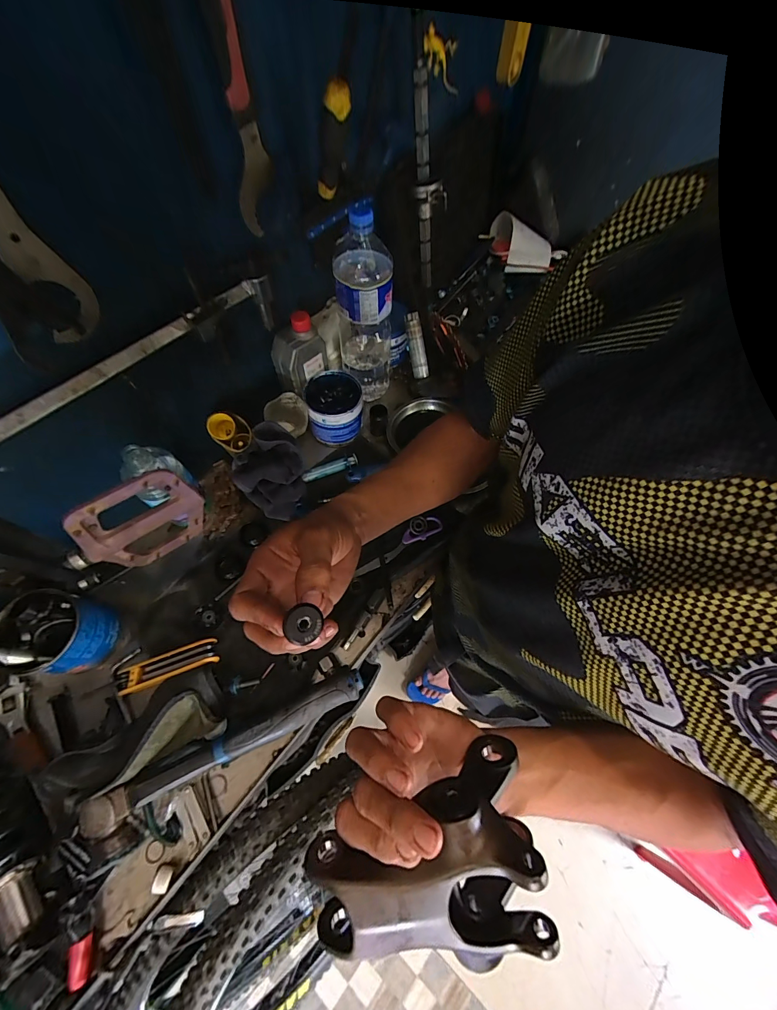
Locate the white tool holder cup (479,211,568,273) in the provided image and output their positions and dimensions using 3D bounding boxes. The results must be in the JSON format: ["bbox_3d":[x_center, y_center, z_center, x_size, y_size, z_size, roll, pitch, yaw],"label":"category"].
[{"bbox_3d":[0.287,-0.556,0.773,0.174,0.082,0.076,18,66,9],"label":"white tool holder cup"}]

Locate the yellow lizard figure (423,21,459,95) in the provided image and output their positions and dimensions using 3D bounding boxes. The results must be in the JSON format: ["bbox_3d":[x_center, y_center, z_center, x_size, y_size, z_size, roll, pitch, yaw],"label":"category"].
[{"bbox_3d":[0.080,-0.651,0.525,0.010,0.048,0.138,30,38,14],"label":"yellow lizard figure"}]

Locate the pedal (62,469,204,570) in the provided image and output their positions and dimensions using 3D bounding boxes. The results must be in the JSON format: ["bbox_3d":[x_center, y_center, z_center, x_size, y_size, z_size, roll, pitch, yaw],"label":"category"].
[{"bbox_3d":[-0.224,0.018,0.323,0.109,0.098,0.016,-36,70,-16],"label":"pedal"}]

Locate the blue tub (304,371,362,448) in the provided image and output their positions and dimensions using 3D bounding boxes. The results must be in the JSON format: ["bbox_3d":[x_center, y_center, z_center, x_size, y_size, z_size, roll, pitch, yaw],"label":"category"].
[{"bbox_3d":[-0.098,-0.174,0.667,0.092,0.089,0.100,0,64,0],"label":"blue tub"}]

